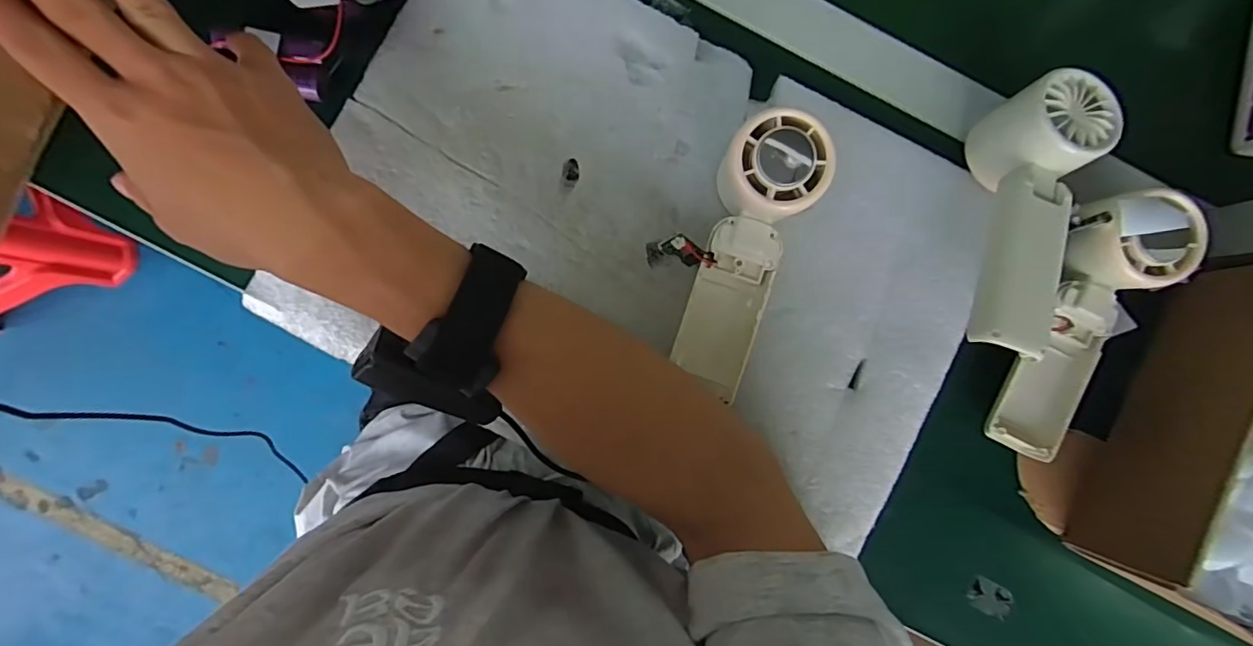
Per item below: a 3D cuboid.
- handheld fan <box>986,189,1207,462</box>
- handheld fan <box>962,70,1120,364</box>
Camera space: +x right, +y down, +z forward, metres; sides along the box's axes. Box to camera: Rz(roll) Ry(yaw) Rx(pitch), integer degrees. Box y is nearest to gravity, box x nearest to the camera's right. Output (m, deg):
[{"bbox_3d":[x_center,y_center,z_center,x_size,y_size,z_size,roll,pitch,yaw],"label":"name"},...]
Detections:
[{"bbox_3d":[0.270,0.002,0.318,0.056,0.034,0.162,19,101,-1],"label":"handheld fan"},{"bbox_3d":[0.225,-0.062,0.309,0.048,0.053,0.158,19,87,-1],"label":"handheld fan"}]

